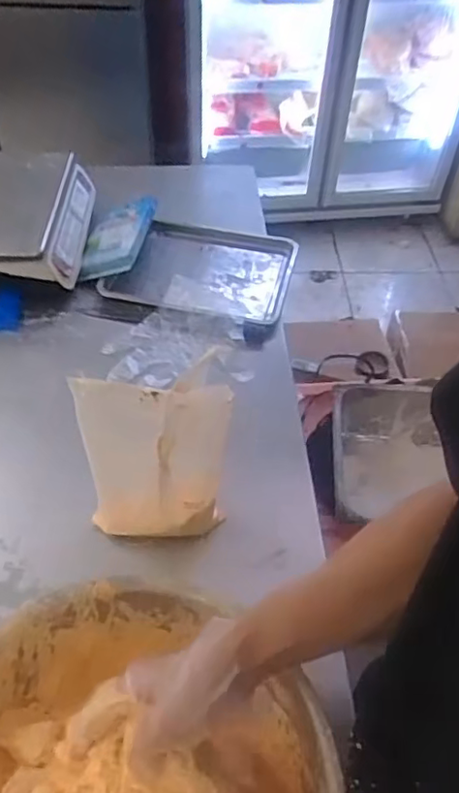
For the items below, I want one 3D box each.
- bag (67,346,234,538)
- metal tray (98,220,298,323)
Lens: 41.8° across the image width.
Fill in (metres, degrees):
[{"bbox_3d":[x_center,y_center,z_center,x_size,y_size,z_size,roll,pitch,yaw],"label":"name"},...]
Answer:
[{"bbox_3d":[-0.081,0.069,0.662,0.154,0.254,0.068,-5,50,-6],"label":"bag"},{"bbox_3d":[-0.042,-0.232,1.064,0.293,0.049,0.224,13,50,6],"label":"metal tray"}]

